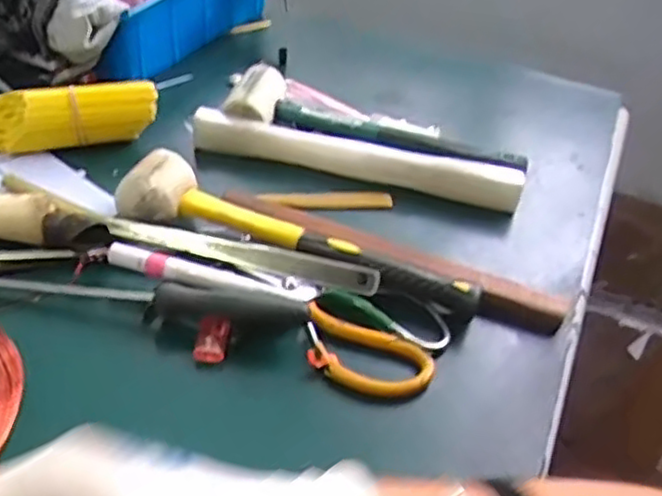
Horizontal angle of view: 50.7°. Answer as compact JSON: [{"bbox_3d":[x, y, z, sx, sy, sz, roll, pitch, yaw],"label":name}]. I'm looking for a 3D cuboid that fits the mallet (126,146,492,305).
[{"bbox_3d":[-0.023,-0.017,0.528,0.282,0.043,0.053,15,41,9],"label":"mallet"}]

